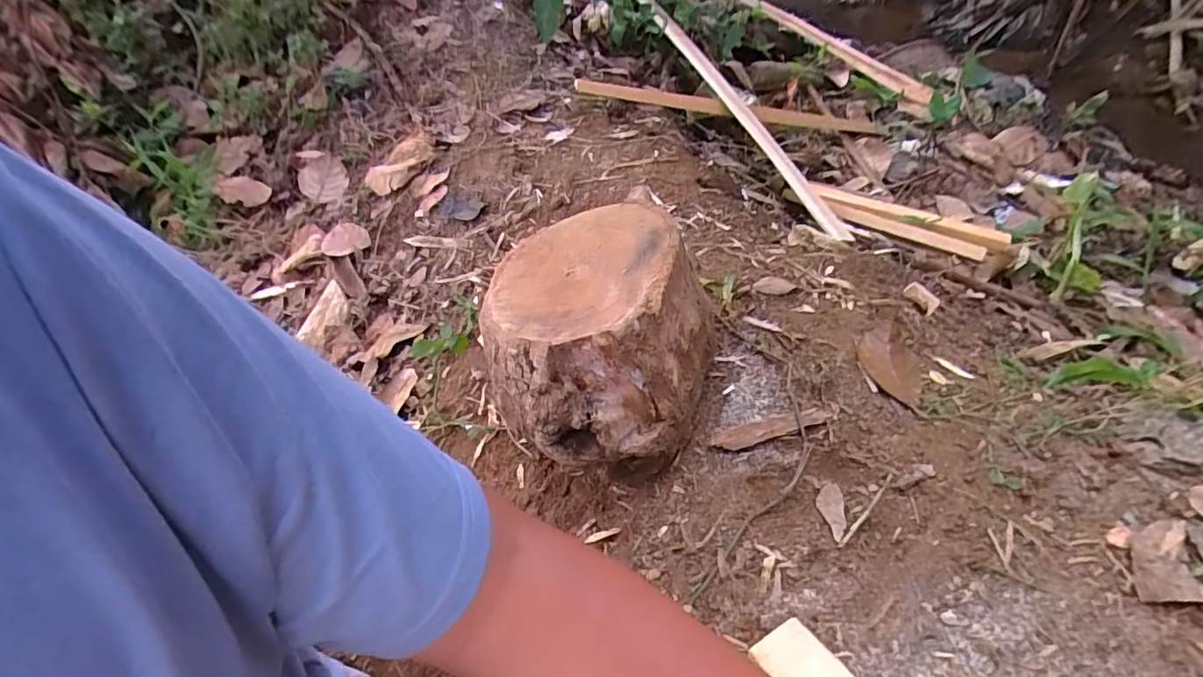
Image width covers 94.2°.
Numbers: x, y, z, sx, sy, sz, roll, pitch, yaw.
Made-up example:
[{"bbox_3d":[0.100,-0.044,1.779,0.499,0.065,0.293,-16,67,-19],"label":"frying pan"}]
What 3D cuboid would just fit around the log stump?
[{"bbox_3d":[-0.003,0.003,0.519,0.200,0.162,0.228,6,48,8],"label":"log stump"}]

